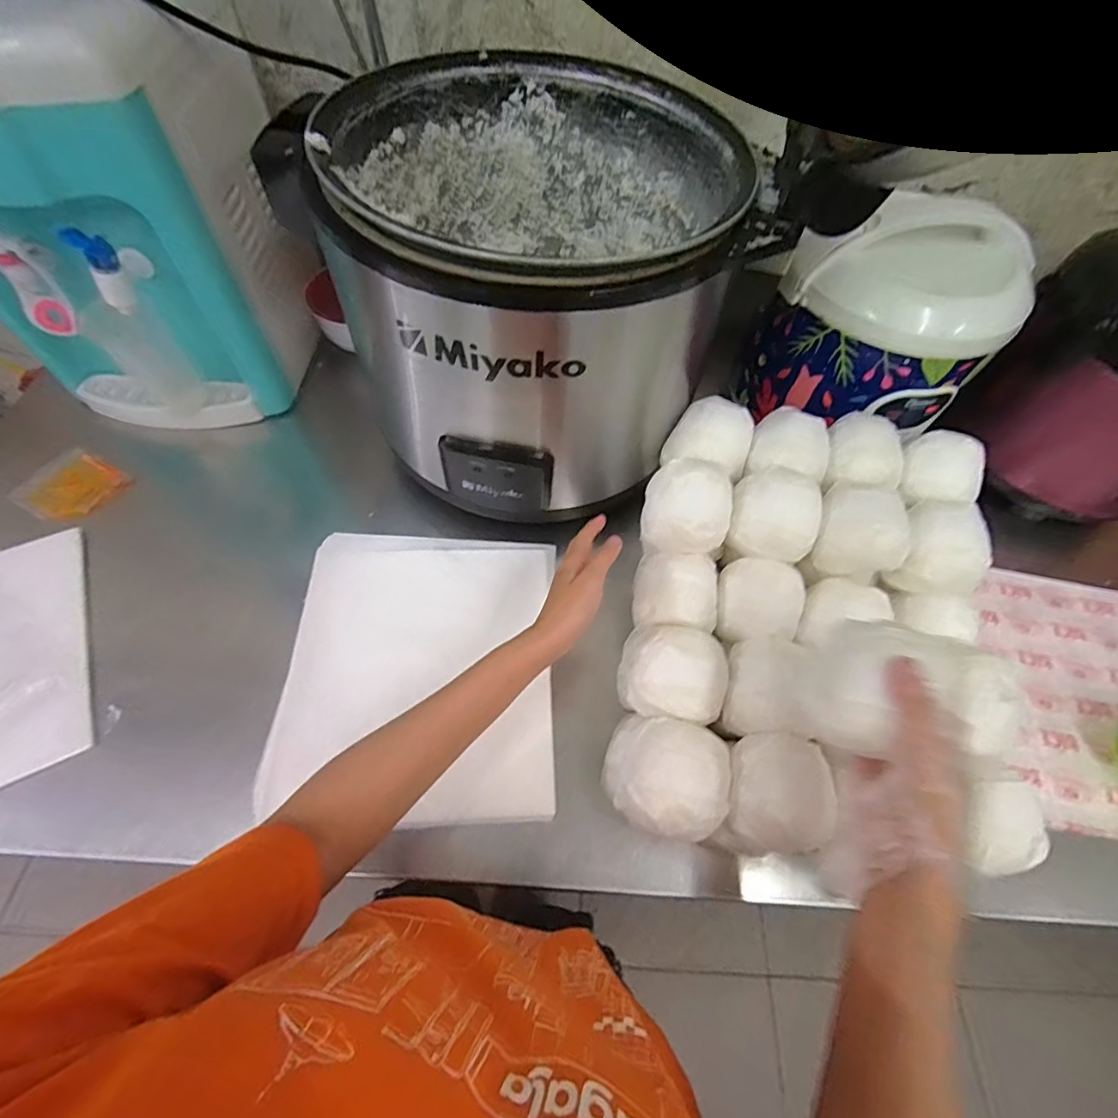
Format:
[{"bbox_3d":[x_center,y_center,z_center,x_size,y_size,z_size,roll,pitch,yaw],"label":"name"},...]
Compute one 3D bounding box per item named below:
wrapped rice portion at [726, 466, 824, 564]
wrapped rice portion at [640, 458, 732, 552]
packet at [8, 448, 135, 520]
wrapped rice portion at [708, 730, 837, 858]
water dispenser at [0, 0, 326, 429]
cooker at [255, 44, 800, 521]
[{"bbox_3d":[0.201,-0.040,0.482,0.083,0.057,0.078,1,60,-2],"label":"wrapped rice portion"},{"bbox_3d":[0.120,-0.048,0.481,0.079,0.063,0.073,1,60,-2],"label":"wrapped rice portion"},{"bbox_3d":[-0.562,-0.084,0.597,0.079,0.018,0.089,26,62,11],"label":"packet"},{"bbox_3d":[0.165,0.182,0.403,0.061,0.064,0.088,19,61,8],"label":"wrapped rice portion"},{"bbox_3d":[-0.468,-0.374,0.569,0.271,0.355,0.284,5,60,0],"label":"water dispenser"},{"bbox_3d":[-0.031,-0.261,0.542,0.346,0.282,0.354,-30,66,-18],"label":"cooker"}]

